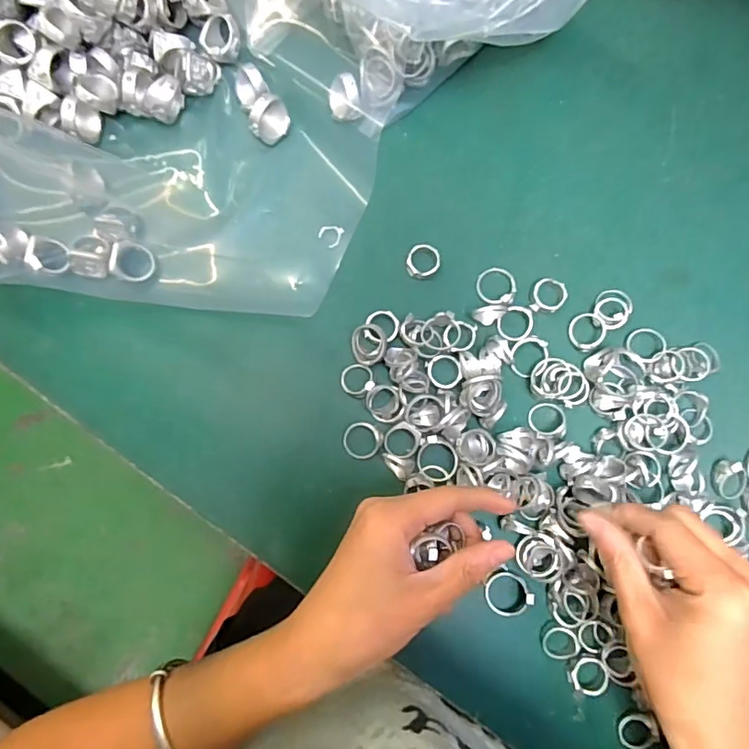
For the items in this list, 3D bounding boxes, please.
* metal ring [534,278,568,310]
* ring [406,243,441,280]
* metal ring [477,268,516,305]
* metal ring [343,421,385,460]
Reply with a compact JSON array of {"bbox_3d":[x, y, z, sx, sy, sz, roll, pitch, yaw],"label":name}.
[{"bbox_3d":[0.116,-0.052,0.349,0.021,0.006,0.021,8,82,-2],"label":"metal ring"},{"bbox_3d":[0.032,-0.076,0.346,0.022,0.007,0.026,27,82,1],"label":"ring"},{"bbox_3d":[0.081,-0.059,0.346,0.026,0.010,0.025,0,82,-3],"label":"metal ring"},{"bbox_3d":[-0.008,0.041,0.329,0.023,0.006,0.023,0,82,-3],"label":"metal ring"}]

